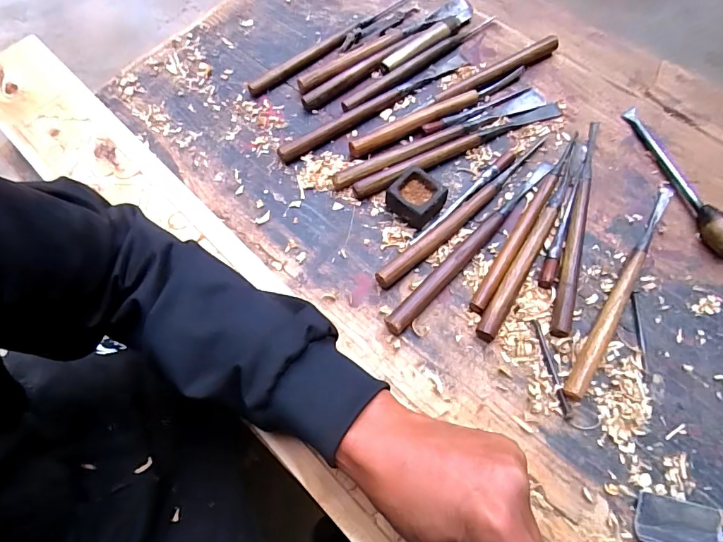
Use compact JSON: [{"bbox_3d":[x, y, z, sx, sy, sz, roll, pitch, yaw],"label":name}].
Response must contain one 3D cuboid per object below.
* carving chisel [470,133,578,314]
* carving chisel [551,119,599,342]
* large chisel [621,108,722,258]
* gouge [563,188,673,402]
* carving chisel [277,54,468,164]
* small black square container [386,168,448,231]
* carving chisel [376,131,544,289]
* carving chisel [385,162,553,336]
[{"bbox_3d":[0.170,-0.055,0.449,0.014,0.013,0.234,31,71,13],"label":"carving chisel"},{"bbox_3d":[0.215,-0.053,0.441,0.018,0.016,0.251,17,68,8],"label":"carving chisel"},{"bbox_3d":[0.322,-0.099,0.452,0.028,0.030,0.188,-15,67,-5],"label":"large chisel"},{"bbox_3d":[0.246,0.010,0.417,0.016,0.022,0.251,31,71,13],"label":"gouge"},{"bbox_3d":[0.017,-0.192,0.516,0.251,0.013,0.020,-31,70,-12],"label":"carving chisel"},{"bbox_3d":[0.055,-0.075,0.454,0.051,0.025,0.050,35,72,15],"label":"small black square container"},{"bbox_3d":[0.106,-0.064,0.451,0.240,0.016,0.018,-40,72,-15],"label":"carving chisel"},{"bbox_3d":[0.110,-0.032,0.434,0.022,0.018,0.244,41,73,16],"label":"carving chisel"}]

